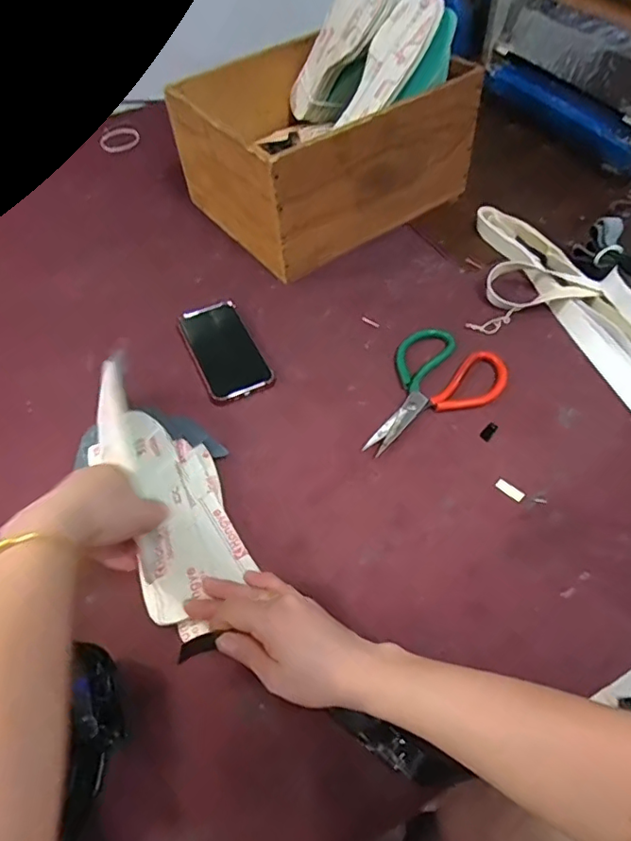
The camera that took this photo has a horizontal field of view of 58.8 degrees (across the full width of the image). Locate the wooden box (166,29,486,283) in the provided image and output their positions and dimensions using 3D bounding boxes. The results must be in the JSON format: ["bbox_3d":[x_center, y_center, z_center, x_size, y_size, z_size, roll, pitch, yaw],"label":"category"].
[{"bbox_3d":[0.014,-0.389,0.786,0.332,0.170,0.266,-32,59,-21],"label":"wooden box"}]

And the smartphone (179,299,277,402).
[{"bbox_3d":[-0.105,-0.083,0.657,0.074,0.012,0.138,-22,62,-15],"label":"smartphone"}]

